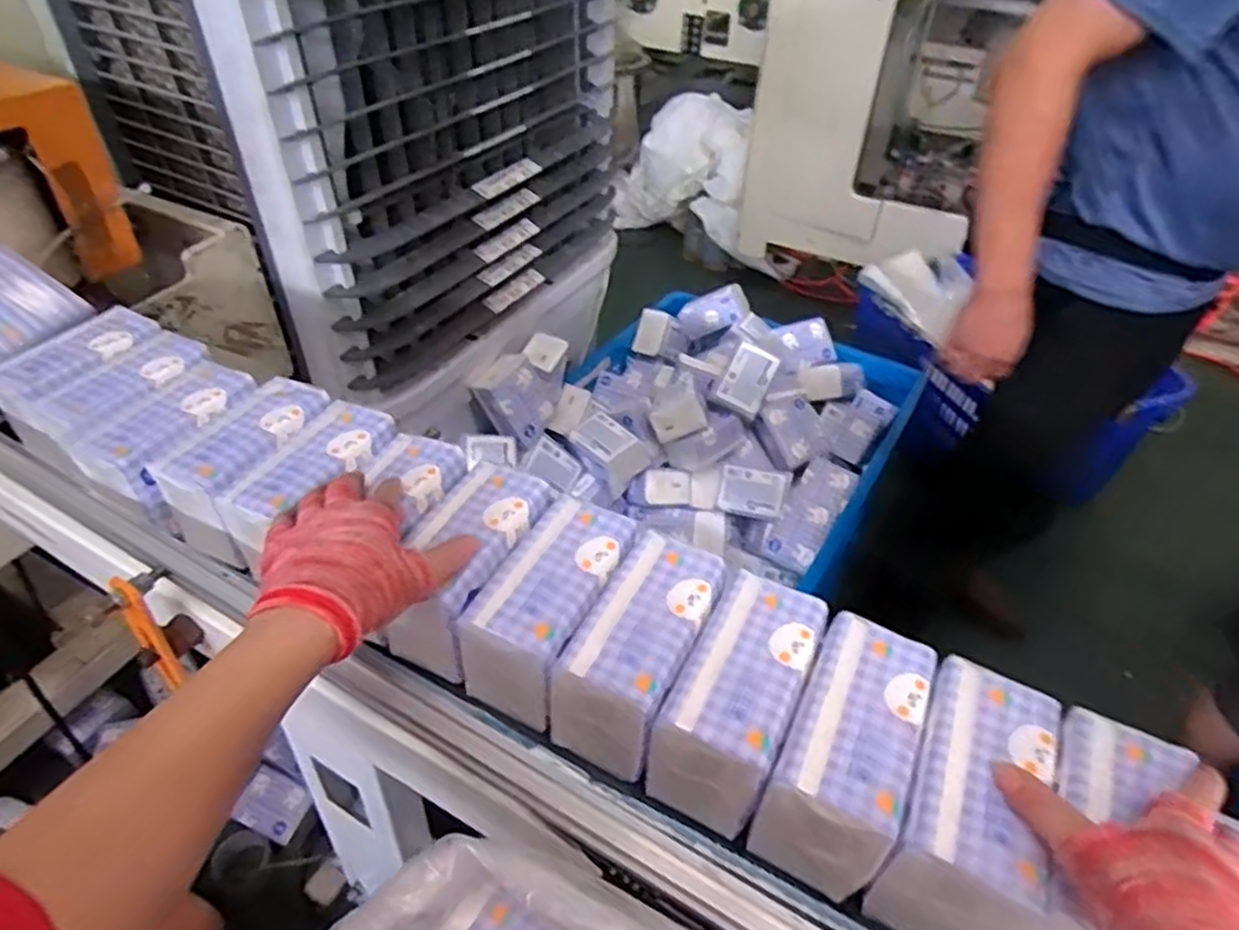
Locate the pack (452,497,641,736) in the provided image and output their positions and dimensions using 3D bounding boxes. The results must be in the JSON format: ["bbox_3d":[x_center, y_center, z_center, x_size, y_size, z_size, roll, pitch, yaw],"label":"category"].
[{"bbox_3d":[-0.048,0.096,0.486,0.076,0.080,0.137,18,45,16],"label":"pack"}]

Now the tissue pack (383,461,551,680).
[{"bbox_3d":[-0.103,0.074,0.515,0.066,0.096,0.122,21,46,19],"label":"tissue pack"}]

